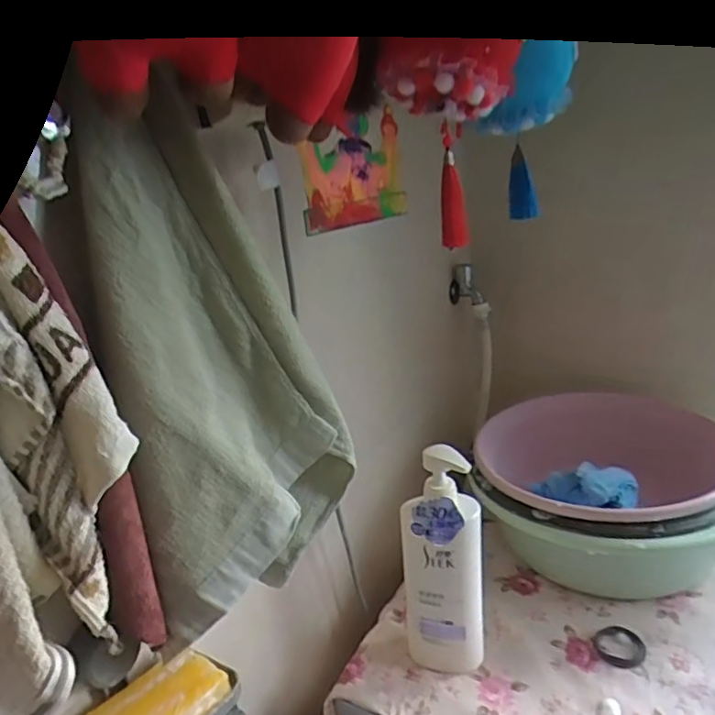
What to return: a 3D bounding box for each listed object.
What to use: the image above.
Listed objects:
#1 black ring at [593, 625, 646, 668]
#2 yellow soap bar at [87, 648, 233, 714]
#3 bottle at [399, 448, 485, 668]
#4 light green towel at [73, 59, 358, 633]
[{"bbox_3d":[0.305,0.336,0.694,0.054,0.006,0.058,-6,18,2],"label":"black ring"},{"bbox_3d":[-0.163,0.285,0.488,0.065,0.022,0.105,9,25,40],"label":"yellow soap bar"},{"bbox_3d":[0.094,0.229,0.665,0.089,0.268,0.050,-5,18,5],"label":"bottle"},{"bbox_3d":[-0.104,0.008,0.469,0.176,0.354,0.101,-18,21,-27],"label":"light green towel"}]

